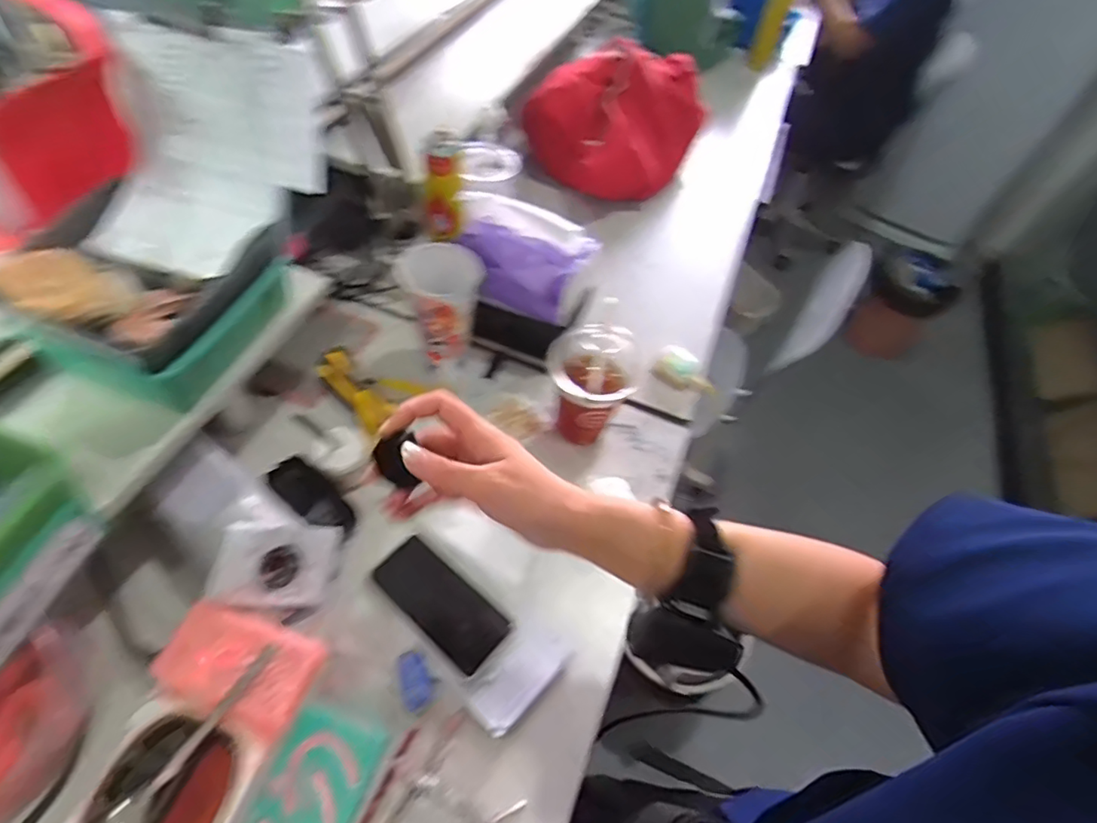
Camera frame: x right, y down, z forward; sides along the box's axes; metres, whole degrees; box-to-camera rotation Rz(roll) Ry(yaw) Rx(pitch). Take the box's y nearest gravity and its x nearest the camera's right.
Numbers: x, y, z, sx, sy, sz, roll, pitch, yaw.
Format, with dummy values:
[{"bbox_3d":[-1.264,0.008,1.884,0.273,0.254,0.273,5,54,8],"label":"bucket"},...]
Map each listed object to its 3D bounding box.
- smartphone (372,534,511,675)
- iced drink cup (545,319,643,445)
[{"bbox_3d":[-0.105,0.186,0.570,0.134,0.005,0.059,41,73,12],"label":"smartphone"},{"bbox_3d":[0.043,-0.025,0.667,0.096,0.143,0.084,26,55,8],"label":"iced drink cup"}]

